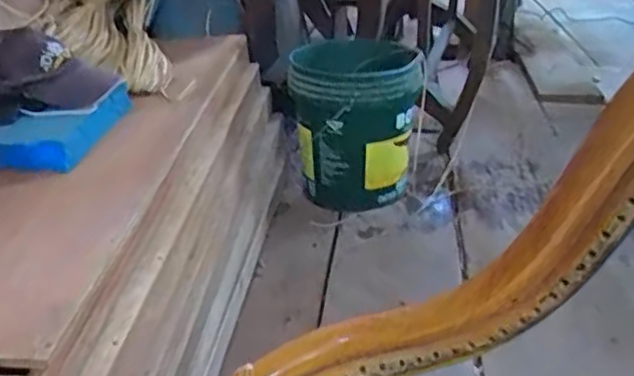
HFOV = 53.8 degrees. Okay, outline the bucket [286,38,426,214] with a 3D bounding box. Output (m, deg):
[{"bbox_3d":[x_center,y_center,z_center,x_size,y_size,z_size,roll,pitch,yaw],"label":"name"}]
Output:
[{"bbox_3d":[0.084,-0.146,1.472,0.287,0.340,0.284,0,27,0],"label":"bucket"}]

